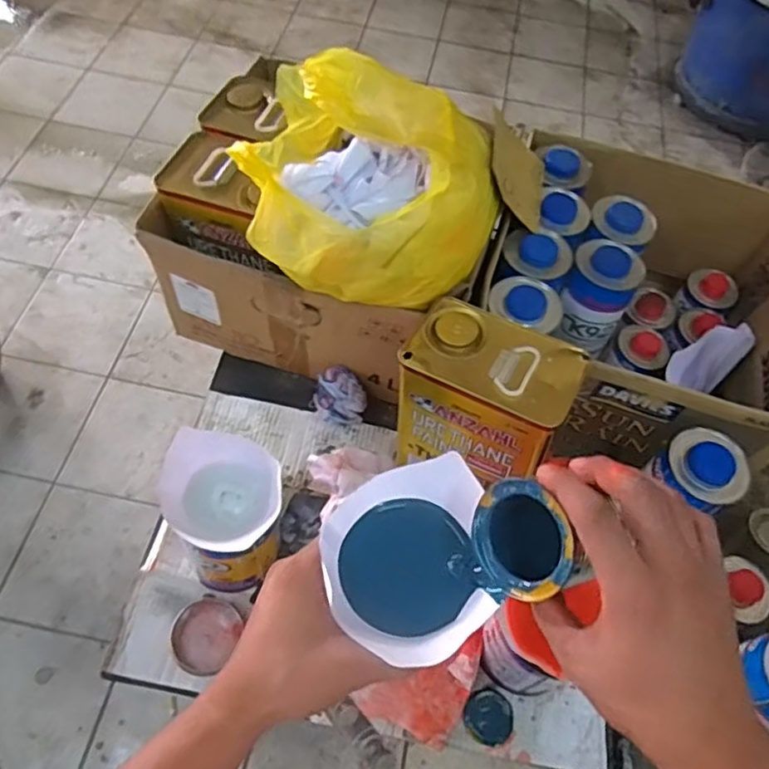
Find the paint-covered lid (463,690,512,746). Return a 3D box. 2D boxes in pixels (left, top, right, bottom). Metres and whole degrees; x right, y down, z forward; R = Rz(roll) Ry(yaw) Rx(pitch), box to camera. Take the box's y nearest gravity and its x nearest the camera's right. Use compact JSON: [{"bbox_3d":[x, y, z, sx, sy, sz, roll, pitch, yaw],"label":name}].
[{"bbox_3d":[0.112,0.355,0.675,0.051,0.011,0.050,2,59,-4],"label":"paint-covered lid"}]

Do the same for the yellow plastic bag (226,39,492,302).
[{"bbox_3d":[-0.002,-0.225,0.682,0.264,0.147,0.269,5,59,-2],"label":"yellow plastic bag"}]

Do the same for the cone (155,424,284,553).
[{"bbox_3d":[-0.159,0.112,0.635,0.121,0.081,0.111,40,63,17],"label":"cone"}]

